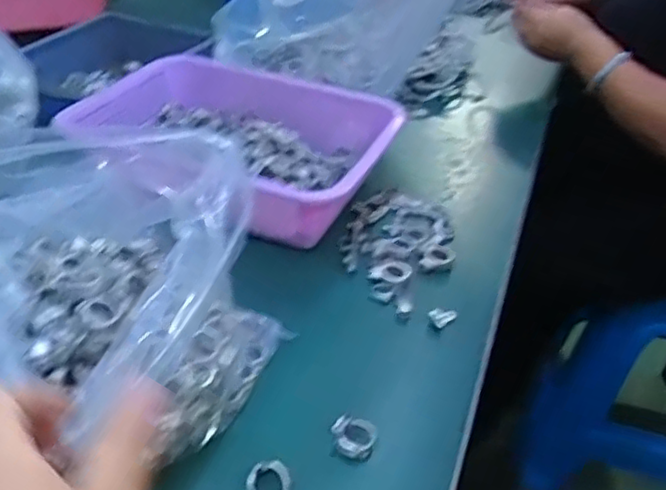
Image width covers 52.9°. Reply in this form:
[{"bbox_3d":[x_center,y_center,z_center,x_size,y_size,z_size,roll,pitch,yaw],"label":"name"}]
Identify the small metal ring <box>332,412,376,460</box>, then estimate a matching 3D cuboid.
[{"bbox_3d":[0.013,0.130,0.453,0.030,0.011,0.029,3,37,-2],"label":"small metal ring"}]

